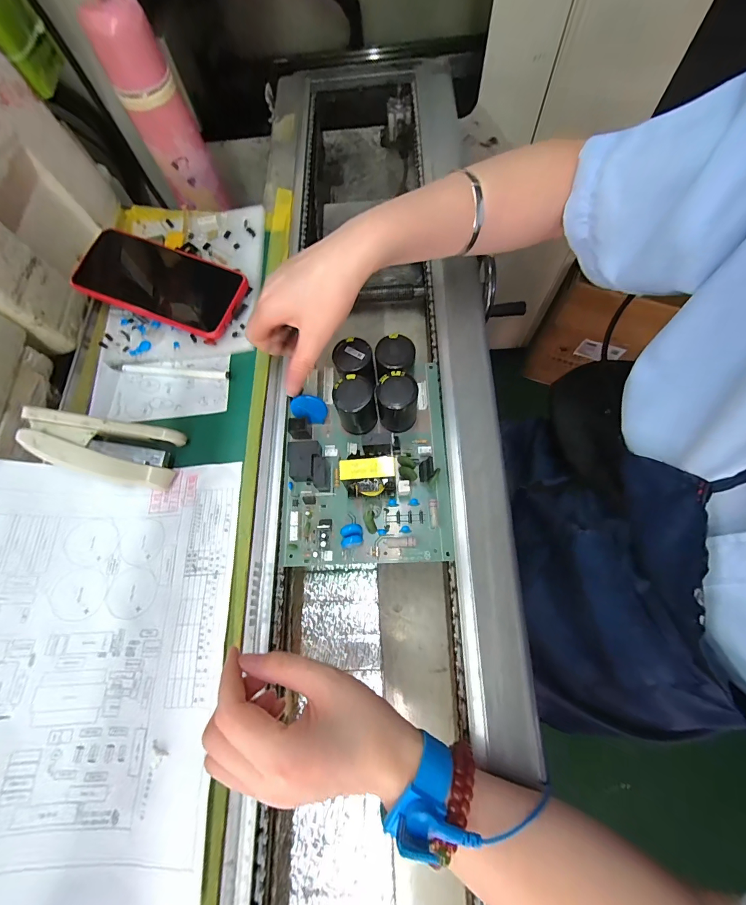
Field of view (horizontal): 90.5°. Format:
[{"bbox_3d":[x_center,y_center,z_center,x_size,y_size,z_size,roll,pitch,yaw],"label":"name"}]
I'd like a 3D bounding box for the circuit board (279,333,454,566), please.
[{"bbox_3d":[-0.005,-0.003,0.314,0.140,0.058,0.181,-1,69,3],"label":"circuit board"}]

